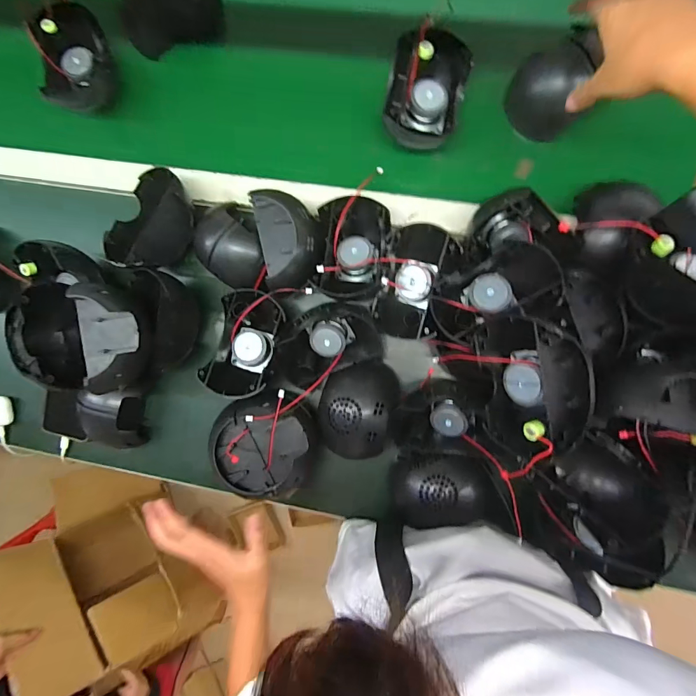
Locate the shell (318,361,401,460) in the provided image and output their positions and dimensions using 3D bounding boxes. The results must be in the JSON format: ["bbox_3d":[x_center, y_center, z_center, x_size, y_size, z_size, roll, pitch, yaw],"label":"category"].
[{"bbox_3d":[0.013,0.075,0.494,0.096,0.071,0.119,18,94,4],"label":"shell"}]

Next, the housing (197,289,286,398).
[{"bbox_3d":[-0.129,-0.004,0.499,0.078,0.060,0.134,12,93,5],"label":"housing"}]

